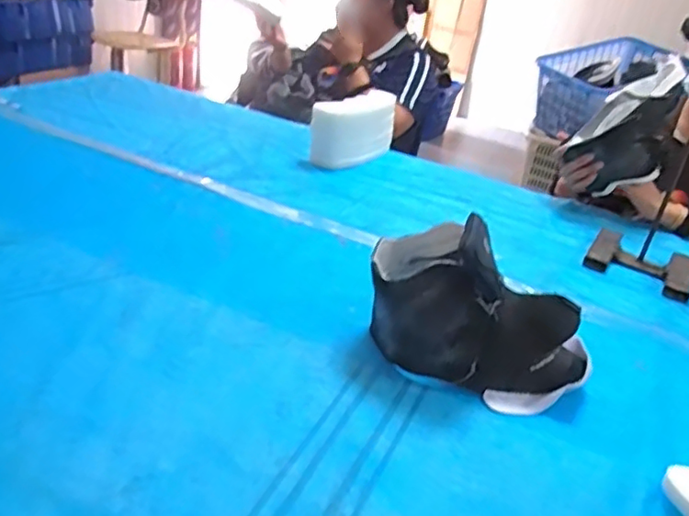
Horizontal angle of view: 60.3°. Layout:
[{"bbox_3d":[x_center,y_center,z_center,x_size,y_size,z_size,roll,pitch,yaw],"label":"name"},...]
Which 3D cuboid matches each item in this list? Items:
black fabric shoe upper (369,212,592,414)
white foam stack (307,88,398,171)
[{"bbox_3d":[0.153,0.060,0.690,0.265,0.159,0.135,21,31,22],"label":"black fabric shoe upper"},{"bbox_3d":[0.025,-0.284,1.331,0.099,0.127,0.240,21,31,22],"label":"white foam stack"}]

